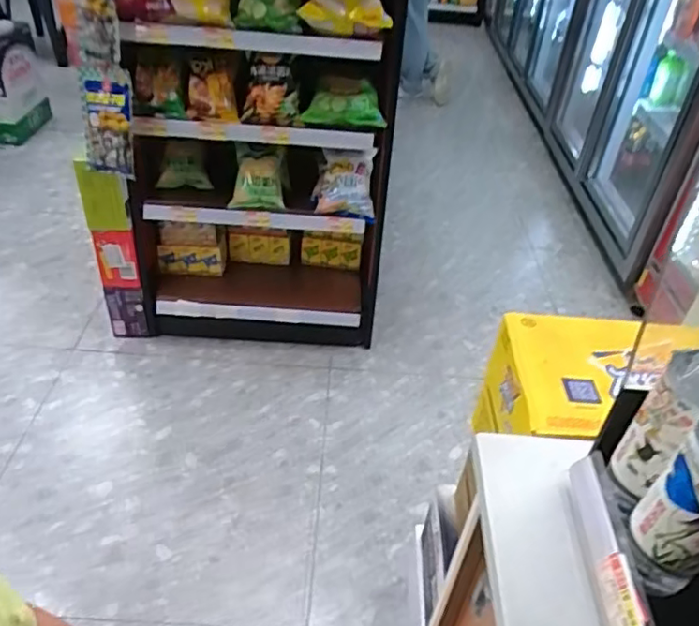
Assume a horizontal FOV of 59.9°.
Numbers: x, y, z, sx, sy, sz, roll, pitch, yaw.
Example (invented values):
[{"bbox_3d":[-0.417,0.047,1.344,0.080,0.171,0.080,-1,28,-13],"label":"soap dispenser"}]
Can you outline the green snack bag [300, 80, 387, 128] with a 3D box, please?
[{"bbox_3d":[-0.009,-0.568,1.663,0.217,0.101,0.091,-7,40,-14],"label":"green snack bag"}]

